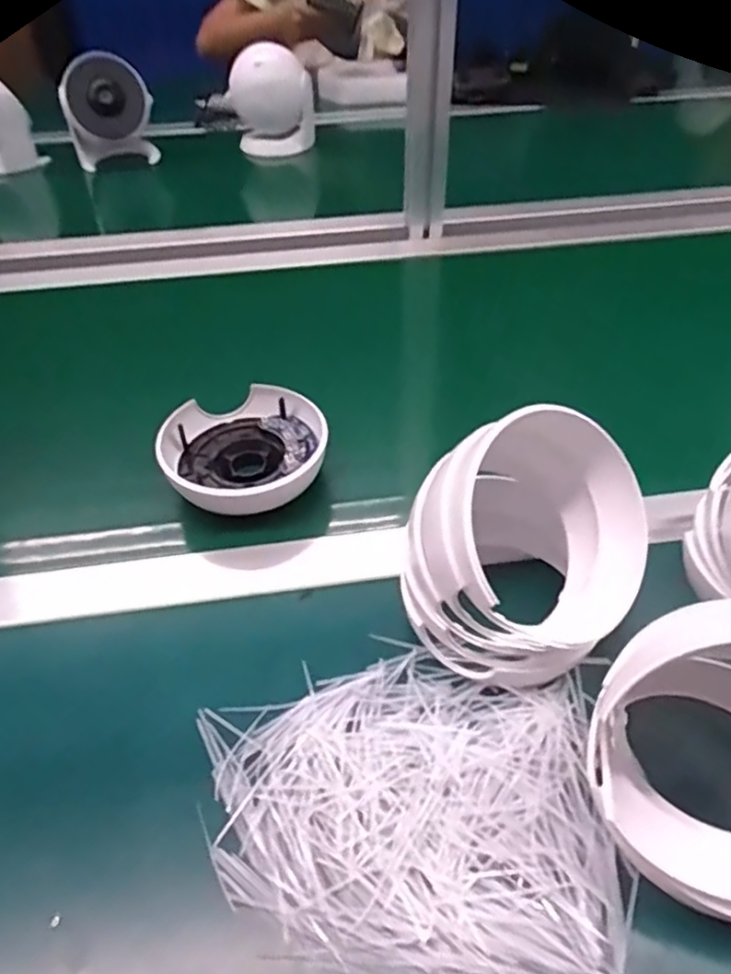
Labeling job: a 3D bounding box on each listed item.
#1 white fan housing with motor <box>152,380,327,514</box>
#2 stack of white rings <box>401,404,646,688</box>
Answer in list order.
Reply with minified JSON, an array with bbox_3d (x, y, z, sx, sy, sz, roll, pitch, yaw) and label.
[{"bbox_3d":[-0.087,-0.026,0.475,0.120,0.036,0.115,-23,49,-21],"label":"white fan housing with motor"},{"bbox_3d":[0.087,0.029,0.353,0.113,0.120,0.123,32,54,29],"label":"stack of white rings"}]

